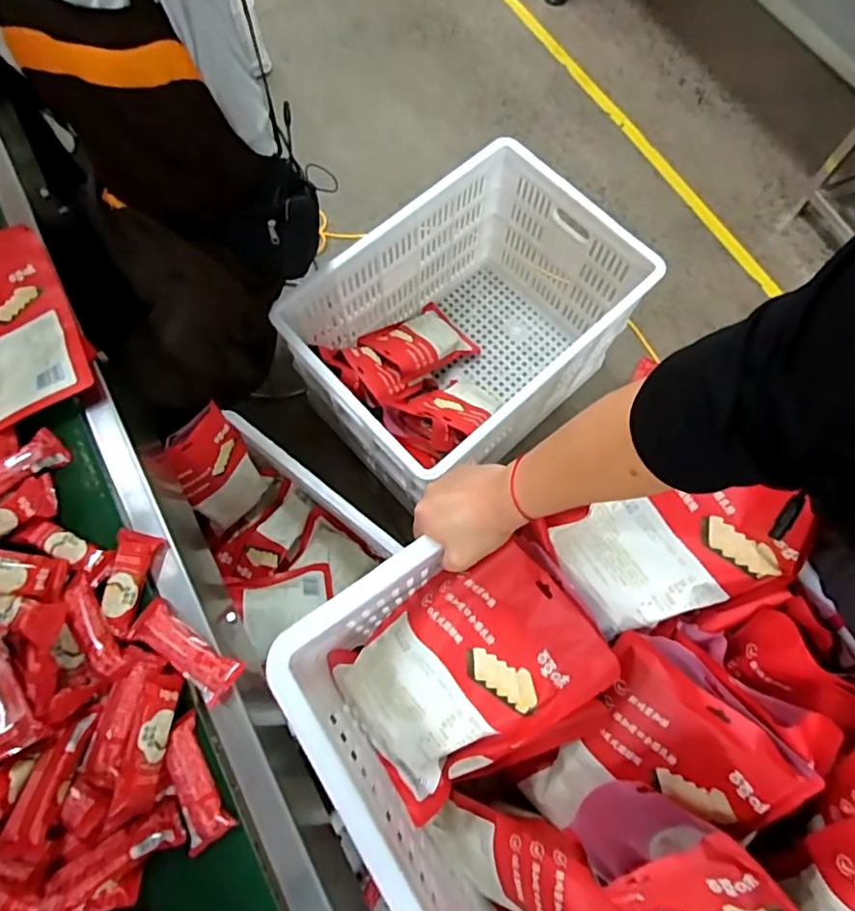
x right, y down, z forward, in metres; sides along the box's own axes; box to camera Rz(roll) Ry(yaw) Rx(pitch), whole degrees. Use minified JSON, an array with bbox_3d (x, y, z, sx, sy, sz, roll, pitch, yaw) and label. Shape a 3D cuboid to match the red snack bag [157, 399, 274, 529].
[{"bbox_3d":[-0.372,0.032,1.013,0.035,0.230,0.137,19,57,30],"label":"red snack bag"}]

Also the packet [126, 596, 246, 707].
[{"bbox_3d":[-0.280,0.223,0.651,0.132,0.024,0.050,34,76,11],"label":"packet"}]

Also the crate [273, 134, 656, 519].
[{"bbox_3d":[0.075,-0.262,1.275,0.655,0.405,0.473,-43,77,-11],"label":"crate"}]

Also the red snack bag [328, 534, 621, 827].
[{"bbox_3d":[0.036,0.222,0.563,0.276,0.051,0.188,-41,80,13],"label":"red snack bag"}]

